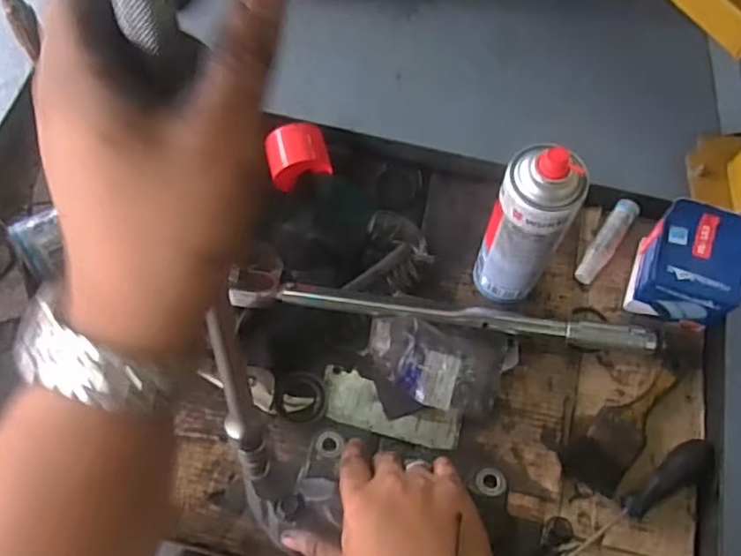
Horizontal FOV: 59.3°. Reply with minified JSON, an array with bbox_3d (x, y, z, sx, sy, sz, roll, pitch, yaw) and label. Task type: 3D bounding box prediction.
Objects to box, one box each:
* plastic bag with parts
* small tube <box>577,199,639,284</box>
[{"bbox_3d":[0.066,0.076,0.618,0.133,0.063,0.084,8,67,4],"label":"plastic bag with parts"},{"bbox_3d":[0.254,-0.039,0.699,0.025,0.022,0.110,33,70,13],"label":"small tube"}]

